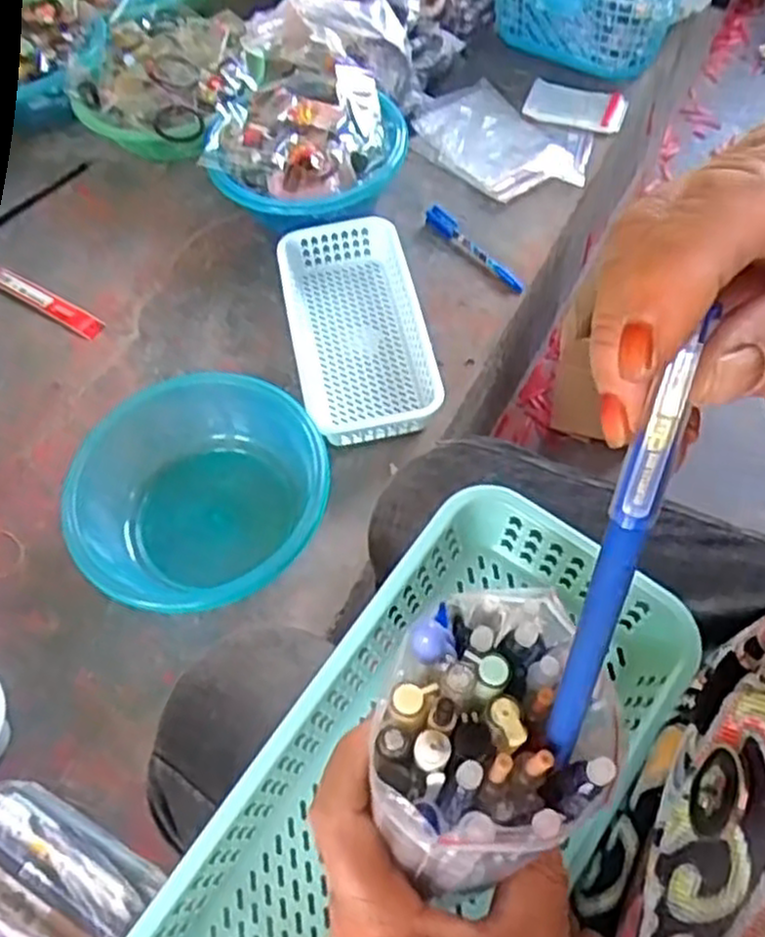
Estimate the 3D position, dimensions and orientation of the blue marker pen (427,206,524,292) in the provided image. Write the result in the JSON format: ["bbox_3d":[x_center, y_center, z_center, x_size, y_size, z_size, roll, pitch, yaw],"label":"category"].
[{"bbox_3d":[0.103,-0.246,0.856,0.023,0.018,0.148,-38,61,-17],"label":"blue marker pen"}]

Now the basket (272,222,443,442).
[{"bbox_3d":[-0.022,-0.143,0.794,0.141,0.051,0.263,-13,57,-2],"label":"basket"}]

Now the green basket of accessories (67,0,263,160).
[{"bbox_3d":[-0.260,-0.494,0.987,0.222,0.088,0.241,20,62,18],"label":"green basket of accessories"}]

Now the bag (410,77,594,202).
[{"bbox_3d":[0.148,-0.405,0.951,0.217,0.017,0.153,38,67,24],"label":"bag"}]

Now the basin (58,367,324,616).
[{"bbox_3d":[-0.160,0.029,0.686,0.201,0.082,0.213,-3,58,4],"label":"basin"}]

